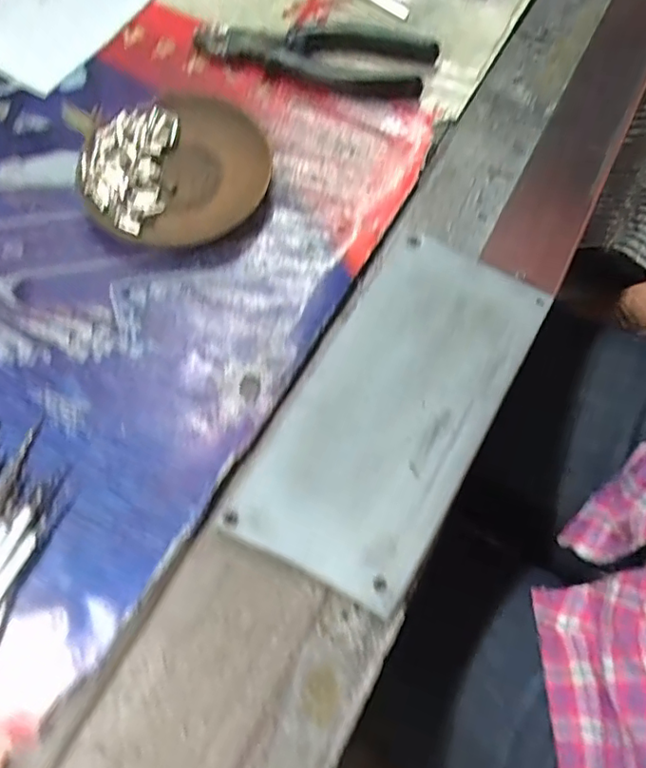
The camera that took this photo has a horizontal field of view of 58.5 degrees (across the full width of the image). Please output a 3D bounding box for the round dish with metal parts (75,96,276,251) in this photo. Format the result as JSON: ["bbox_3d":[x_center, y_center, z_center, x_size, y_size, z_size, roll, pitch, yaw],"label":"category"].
[{"bbox_3d":[-0.092,-0.135,0.358,0.111,0.017,0.108,1,68,-1],"label":"round dish with metal parts"}]

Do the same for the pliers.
[{"bbox_3d":[-0.005,-0.238,0.405,0.162,0.015,0.059,14,68,4],"label":"pliers"}]

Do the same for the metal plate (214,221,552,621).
[{"bbox_3d":[0.038,0.008,0.306,0.096,0.007,0.198,28,70,14],"label":"metal plate"}]

